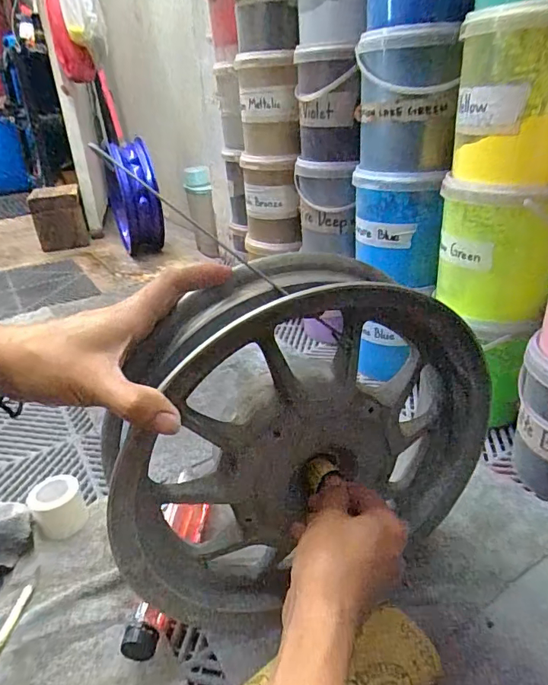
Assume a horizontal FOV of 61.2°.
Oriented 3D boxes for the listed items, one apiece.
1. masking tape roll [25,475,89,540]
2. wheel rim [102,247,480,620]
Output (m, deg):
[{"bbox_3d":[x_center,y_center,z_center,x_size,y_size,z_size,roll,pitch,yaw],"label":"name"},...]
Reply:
[{"bbox_3d":[-0.254,0.195,0.548,0.055,0.053,0.054,-2,28,1],"label":"masking tape roll"},{"bbox_3d":[0.025,0.080,0.388,0.306,0.287,0.077,-13,28,-17],"label":"wheel rim"}]

